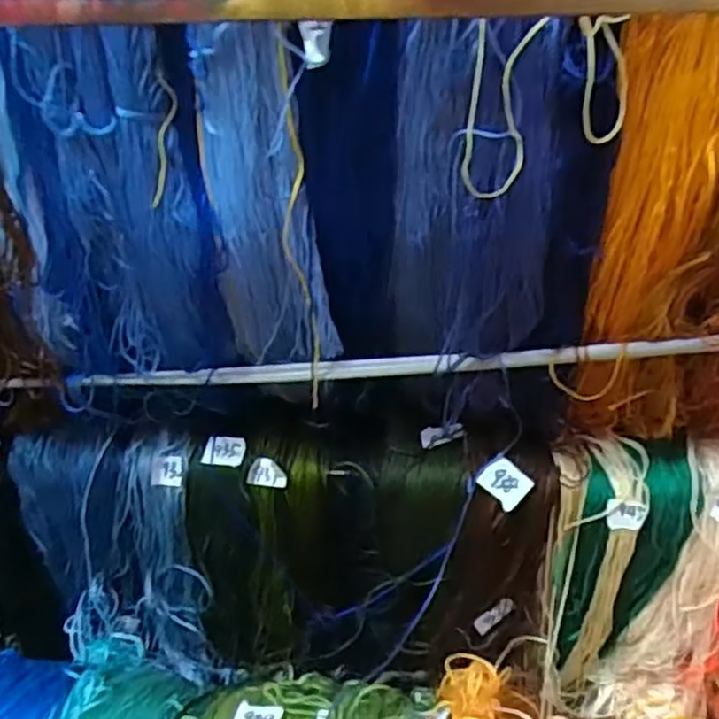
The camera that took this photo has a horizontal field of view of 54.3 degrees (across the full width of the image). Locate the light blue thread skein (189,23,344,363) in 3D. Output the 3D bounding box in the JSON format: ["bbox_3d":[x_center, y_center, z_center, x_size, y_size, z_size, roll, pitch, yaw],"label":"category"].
[{"bbox_3d":[-0.041,-0.064,0.320,0.050,0.160,0.023,-6,38,-6],"label":"light blue thread skein"}]

